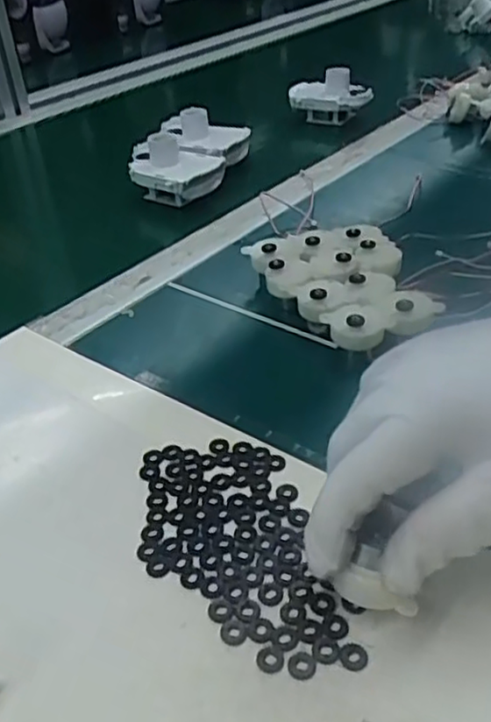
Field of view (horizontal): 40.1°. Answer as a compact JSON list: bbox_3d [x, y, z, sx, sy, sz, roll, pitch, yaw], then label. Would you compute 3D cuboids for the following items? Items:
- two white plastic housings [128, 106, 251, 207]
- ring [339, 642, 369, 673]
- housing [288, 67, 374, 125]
[{"bbox_3d":[-0.057,-0.201,0.652,0.092,0.050,0.134,9,39,17],"label":"two white plastic housings"},{"bbox_3d":[0.042,0.114,0.260,0.010,0.004,0.010,-3,37,2],"label":"ring"},{"bbox_3d":[0.101,-0.312,0.787,0.098,0.055,0.034,14,41,23],"label":"housing"}]

